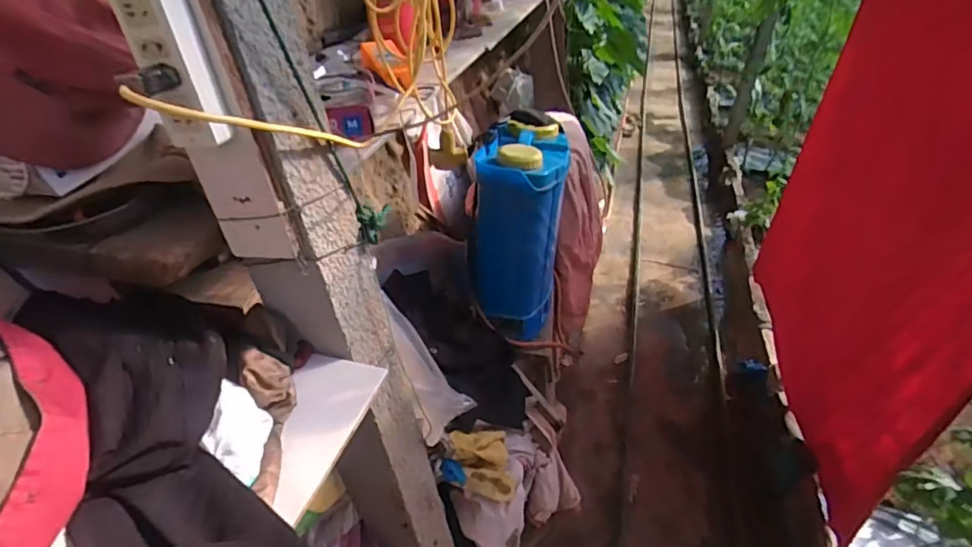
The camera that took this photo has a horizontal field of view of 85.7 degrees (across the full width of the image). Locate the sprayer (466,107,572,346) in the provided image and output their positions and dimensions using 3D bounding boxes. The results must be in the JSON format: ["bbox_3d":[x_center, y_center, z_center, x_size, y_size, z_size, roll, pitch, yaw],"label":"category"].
[{"bbox_3d":[0.086,-0.138,1.315,0.208,0.435,0.393,6,37,4],"label":"sprayer"}]

